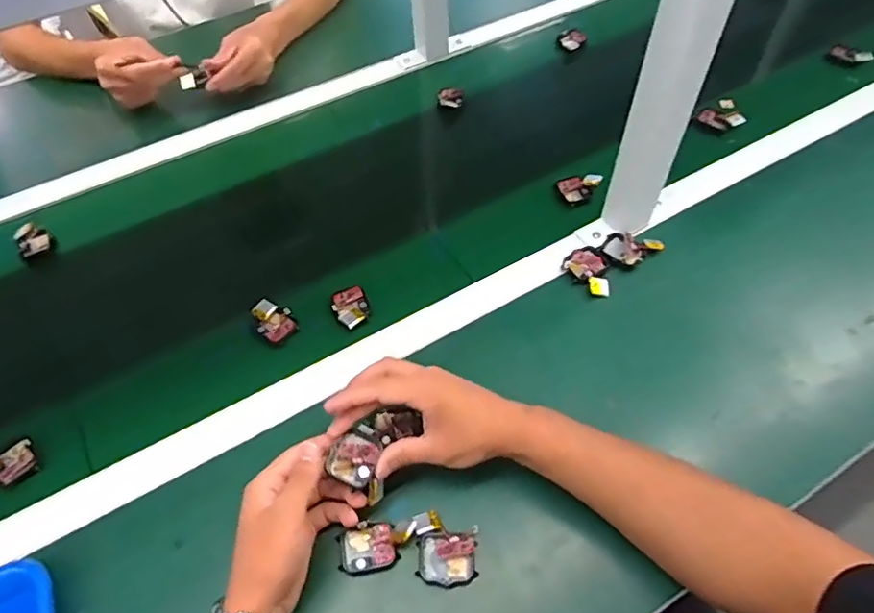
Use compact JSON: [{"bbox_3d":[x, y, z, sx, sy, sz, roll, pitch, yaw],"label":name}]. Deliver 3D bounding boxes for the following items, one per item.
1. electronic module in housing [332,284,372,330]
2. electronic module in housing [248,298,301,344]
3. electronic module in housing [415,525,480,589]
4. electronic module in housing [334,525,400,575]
[{"bbox_3d":[-0.090,0.000,0.601,0.038,0.014,0.052,-25,57,-15],"label":"electronic module in housing"},{"bbox_3d":[-0.172,0.013,0.595,0.036,0.011,0.053,-34,60,-20],"label":"electronic module in housing"},{"bbox_3d":[0.009,0.202,0.456,0.048,0.017,0.041,0,54,3],"label":"electronic module in housing"},{"bbox_3d":[-0.056,0.198,0.461,0.046,0.006,0.037,-11,54,-5],"label":"electronic module in housing"}]

